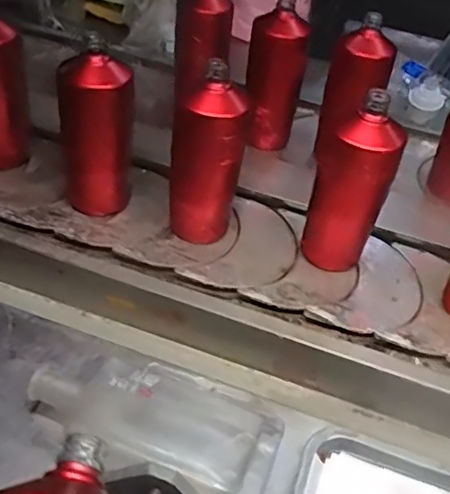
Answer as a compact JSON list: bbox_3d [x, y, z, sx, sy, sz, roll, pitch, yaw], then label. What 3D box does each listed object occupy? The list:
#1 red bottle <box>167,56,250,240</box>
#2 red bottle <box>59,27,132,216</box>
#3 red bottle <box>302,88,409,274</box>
[{"bbox_3d":[-0.023,-0.098,0.685,0.074,0.215,0.060,-8,46,-18],"label":"red bottle"},{"bbox_3d":[-0.155,-0.127,0.712,0.077,0.225,0.073,-4,46,-15],"label":"red bottle"},{"bbox_3d":[0.136,-0.060,0.662,0.059,0.208,0.078,-20,50,-27],"label":"red bottle"}]

